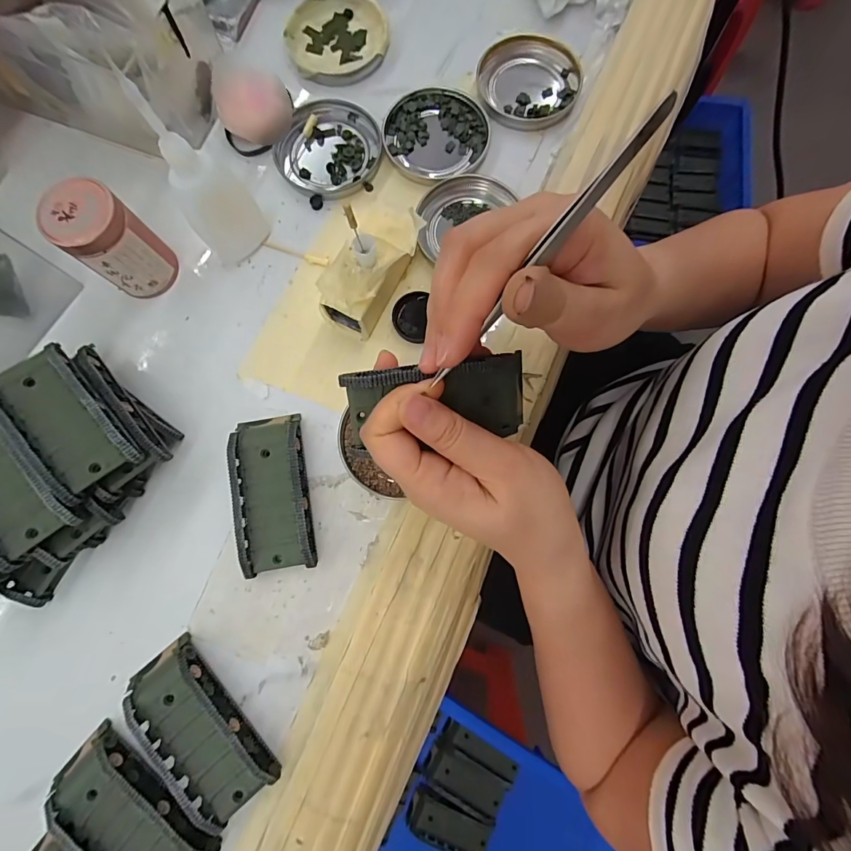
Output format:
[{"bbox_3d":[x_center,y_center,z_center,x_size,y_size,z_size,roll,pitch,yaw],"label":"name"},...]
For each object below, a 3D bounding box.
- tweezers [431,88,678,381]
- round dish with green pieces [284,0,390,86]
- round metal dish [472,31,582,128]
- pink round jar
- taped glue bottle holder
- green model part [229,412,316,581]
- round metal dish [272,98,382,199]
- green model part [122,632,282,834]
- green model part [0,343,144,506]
[{"bbox_3d":[0.043,-0.063,0.160,0.005,0.007,0.124,45,117,7],"label":"tweezers"},{"bbox_3d":[-0.070,-0.310,0.330,0.078,0.012,0.082,0,79,1],"label":"round dish with green pieces"},{"bbox_3d":[0.080,-0.267,0.320,0.078,0.009,0.077,0,79,1],"label":"round metal dish"},{"bbox_3d":[-0.200,-0.117,0.268,0.040,0.065,0.043,0,79,1],"label":"pink round jar"},{"bbox_3d":[-0.035,-0.103,0.274,0.045,0.044,0.087,22,80,5],"label":"taped glue bottle holder"},{"bbox_3d":[-0.097,0.041,0.263,0.045,0.018,0.096,-10,79,-1],"label":"green model part"},{"bbox_3d":[-0.074,-0.208,0.311,0.078,0.008,0.077,0,79,1],"label":"round metal dish"},{"bbox_3d":[-0.134,0.178,0.238,0.047,0.018,0.096,-39,81,-6],"label":"green model part"},{"bbox_3d":[-0.209,-0.004,0.234,0.045,0.017,0.088,-41,81,-7],"label":"green model part"}]

